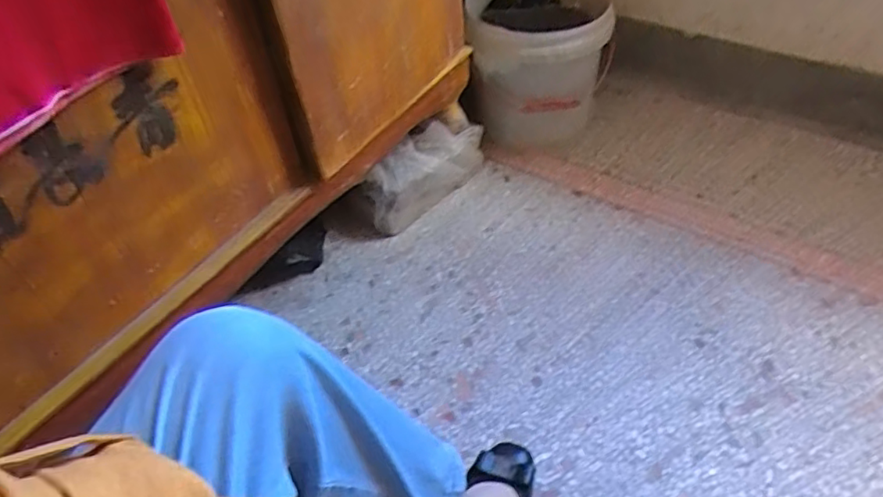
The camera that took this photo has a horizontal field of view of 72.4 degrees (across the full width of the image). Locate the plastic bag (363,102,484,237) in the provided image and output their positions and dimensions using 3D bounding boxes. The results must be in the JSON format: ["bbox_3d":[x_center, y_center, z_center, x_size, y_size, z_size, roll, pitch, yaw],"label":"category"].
[{"bbox_3d":[-0.028,-0.139,1.065,0.077,0.136,0.255,30,55,30],"label":"plastic bag"}]

